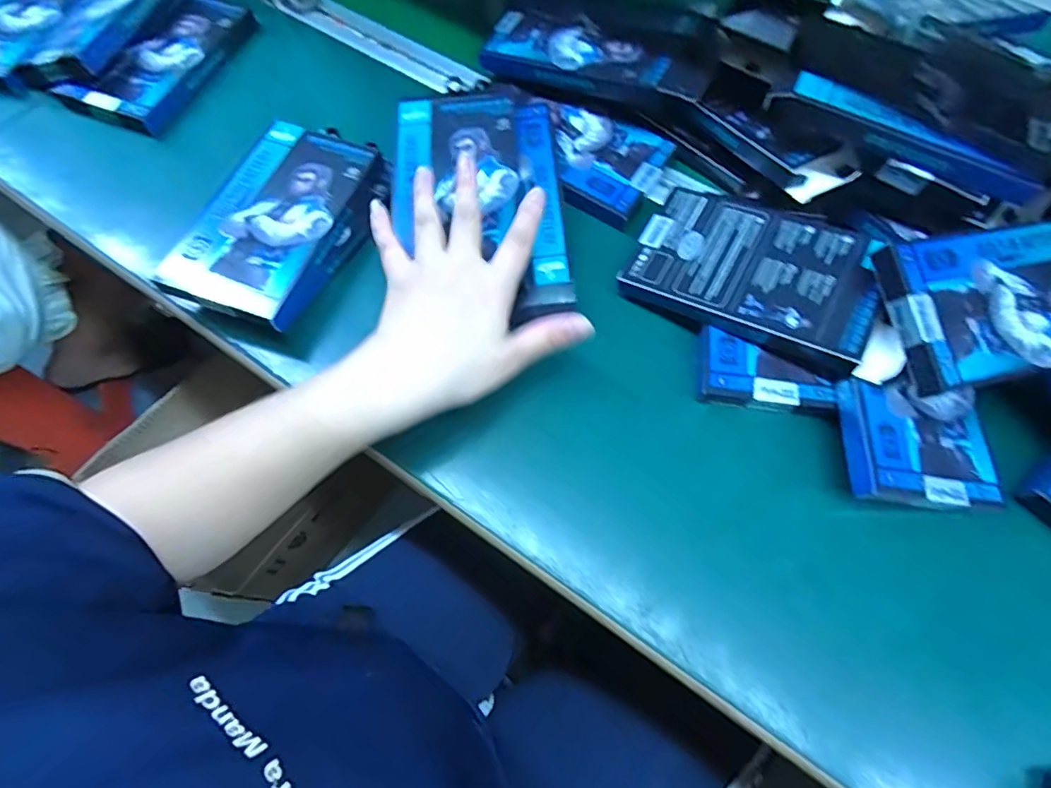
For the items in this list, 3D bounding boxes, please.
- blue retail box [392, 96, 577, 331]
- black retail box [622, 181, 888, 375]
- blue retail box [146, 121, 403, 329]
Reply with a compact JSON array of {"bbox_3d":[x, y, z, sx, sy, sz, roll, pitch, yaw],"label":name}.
[{"bbox_3d":[-0.033,-0.142,0.391,0.122,0.031,0.188,-5,68,-3],"label":"blue retail box"},{"bbox_3d":[0.161,-0.086,0.375,0.162,0.020,0.107,24,74,20],"label":"black retail box"},{"bbox_3d":[-0.181,-0.127,0.396,0.100,0.030,0.164,21,69,7],"label":"blue retail box"}]

